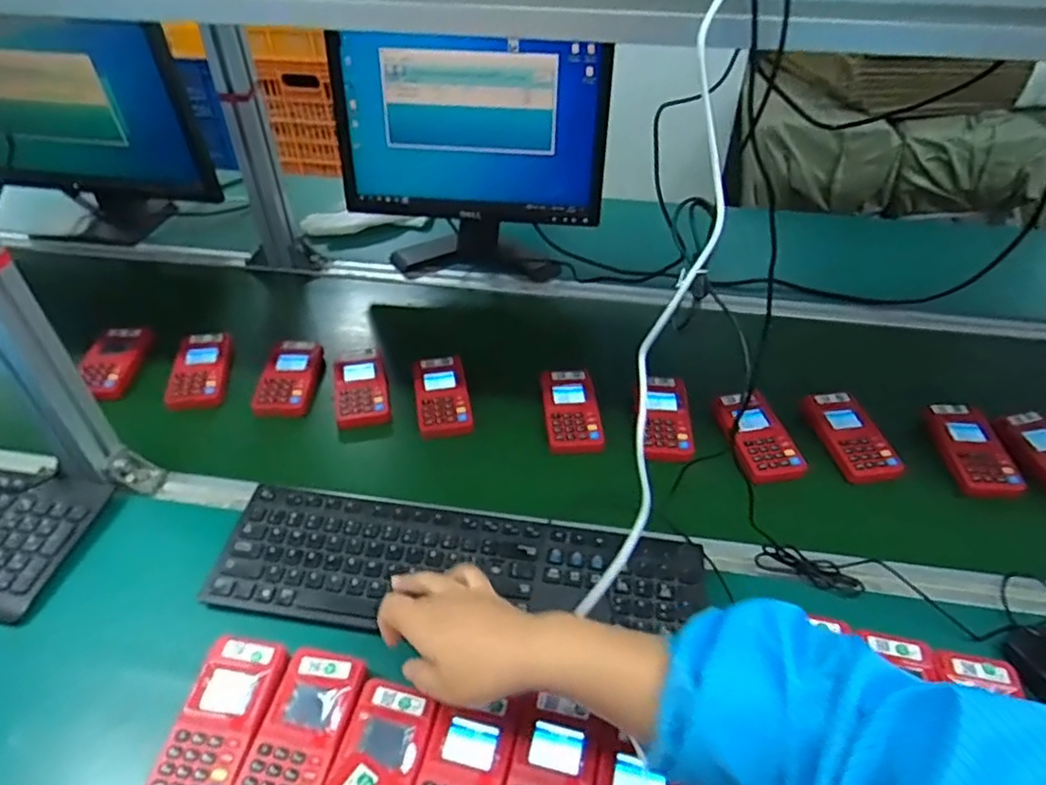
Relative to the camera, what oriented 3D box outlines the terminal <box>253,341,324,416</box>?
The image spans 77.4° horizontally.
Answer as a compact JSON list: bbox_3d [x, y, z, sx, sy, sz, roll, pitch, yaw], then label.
[{"bbox_3d":[-0.285,-0.014,0.792,0.060,0.026,0.123,0,42,0],"label":"terminal"}]

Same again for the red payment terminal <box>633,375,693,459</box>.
[{"bbox_3d":[0.163,0.029,0.761,0.058,0.017,0.130,3,42,3],"label":"red payment terminal"}]

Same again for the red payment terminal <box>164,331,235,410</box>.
[{"bbox_3d":[-0.405,-0.027,0.824,0.065,0.021,0.135,-6,42,-7],"label":"red payment terminal"}]

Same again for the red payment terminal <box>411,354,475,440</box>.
[{"bbox_3d":[-0.096,0.003,0.773,0.061,0.023,0.117,-8,43,-9],"label":"red payment terminal"}]

